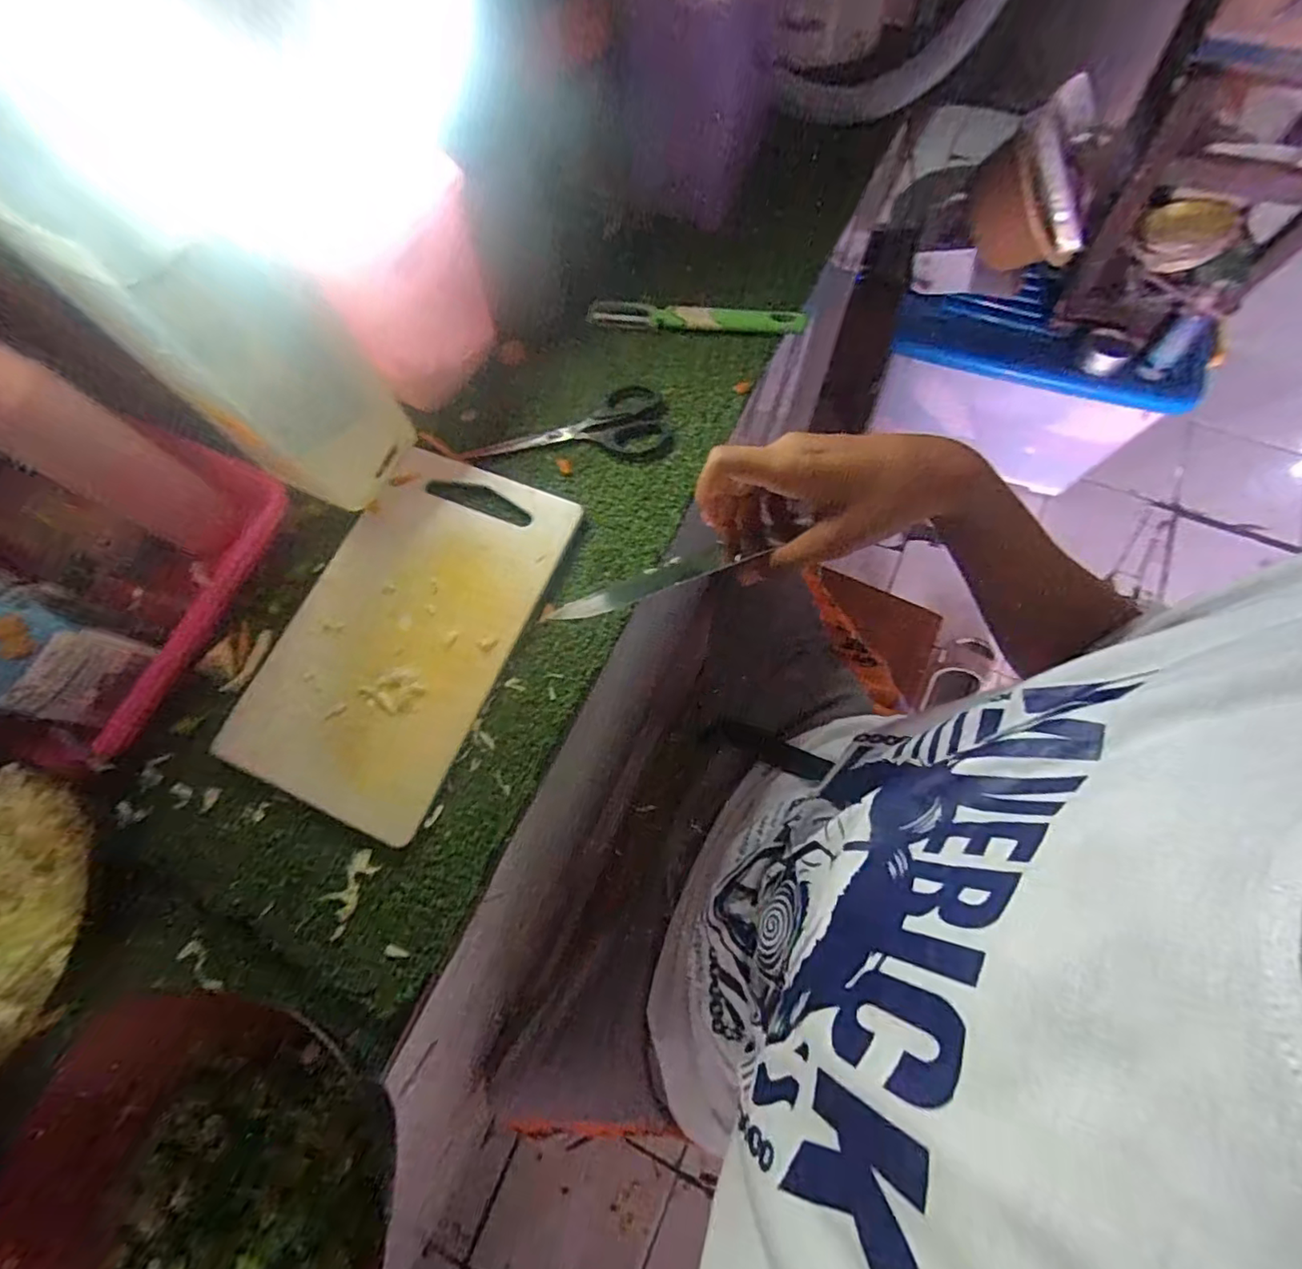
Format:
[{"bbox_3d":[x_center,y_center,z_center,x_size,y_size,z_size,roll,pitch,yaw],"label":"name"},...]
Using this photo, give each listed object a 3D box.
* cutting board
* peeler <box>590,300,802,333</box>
[{"bbox_3d":[-0.165,-0.009,0.377,0.149,0.008,0.244,22,74,9],"label":"cutting board"},{"bbox_3d":[0.037,-0.254,0.456,0.171,0.013,0.022,6,72,4],"label":"peeler"}]

